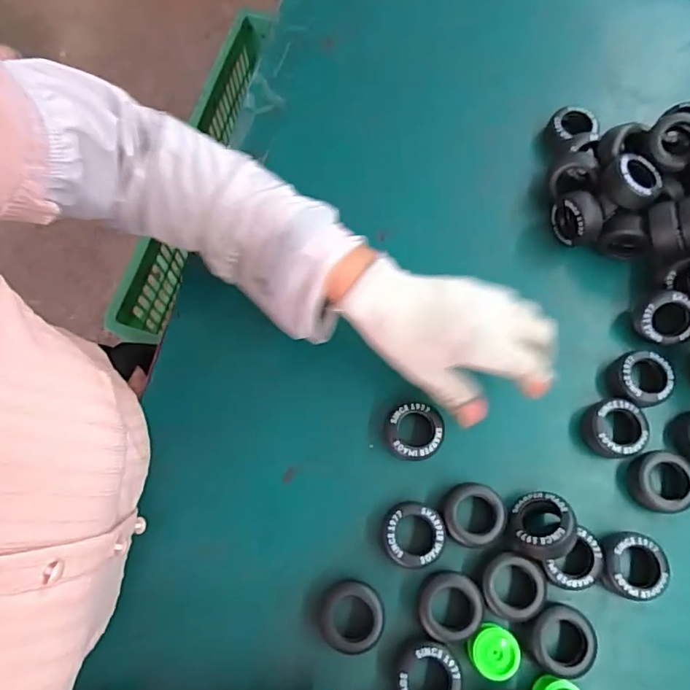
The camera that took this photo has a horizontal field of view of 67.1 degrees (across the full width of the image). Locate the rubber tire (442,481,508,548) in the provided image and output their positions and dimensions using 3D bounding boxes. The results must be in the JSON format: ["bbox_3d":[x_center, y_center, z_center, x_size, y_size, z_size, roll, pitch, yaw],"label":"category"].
[{"bbox_3d":[0.103,0.136,0.416,0.047,0.016,0.048,-1,72,2],"label":"rubber tire"}]

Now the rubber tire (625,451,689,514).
[{"bbox_3d":[0.260,0.114,0.431,0.048,0.027,0.048,0,72,-1],"label":"rubber tire"}]

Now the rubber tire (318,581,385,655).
[{"bbox_3d":[0.005,0.207,0.397,0.047,0.023,0.048,-1,72,2],"label":"rubber tire"}]

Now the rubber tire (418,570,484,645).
[{"bbox_3d":[0.080,0.199,0.397,0.047,0.018,0.048,6,73,4],"label":"rubber tire"}]

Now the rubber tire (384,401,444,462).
[{"bbox_3d":[0.058,0.073,0.438,0.048,0.025,0.044,4,72,4],"label":"rubber tire"}]

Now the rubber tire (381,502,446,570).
[{"bbox_3d":[0.054,0.151,0.414,0.047,0.022,0.048,1,72,3],"label":"rubber tire"}]

